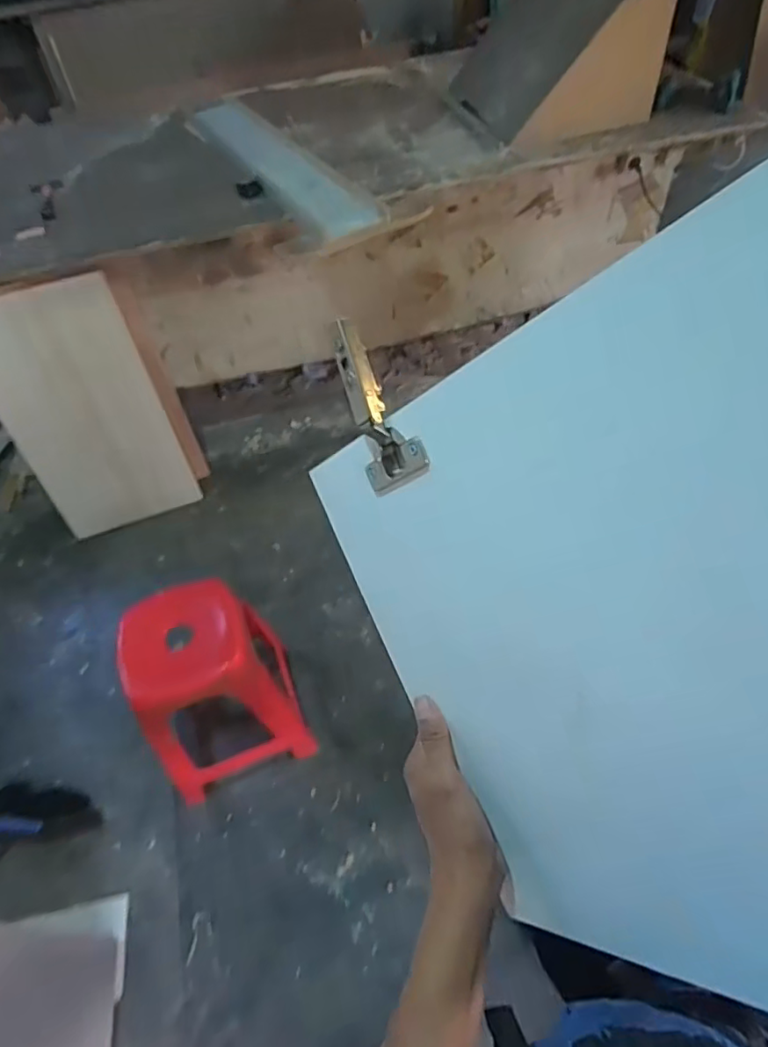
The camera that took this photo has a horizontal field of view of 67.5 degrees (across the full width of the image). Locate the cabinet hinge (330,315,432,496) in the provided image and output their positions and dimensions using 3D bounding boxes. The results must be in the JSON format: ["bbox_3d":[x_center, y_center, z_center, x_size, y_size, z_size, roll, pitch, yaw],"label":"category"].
[{"bbox_3d":[-0.008,-0.079,0.384,0.026,0.051,0.114,-24,96,-14],"label":"cabinet hinge"}]

